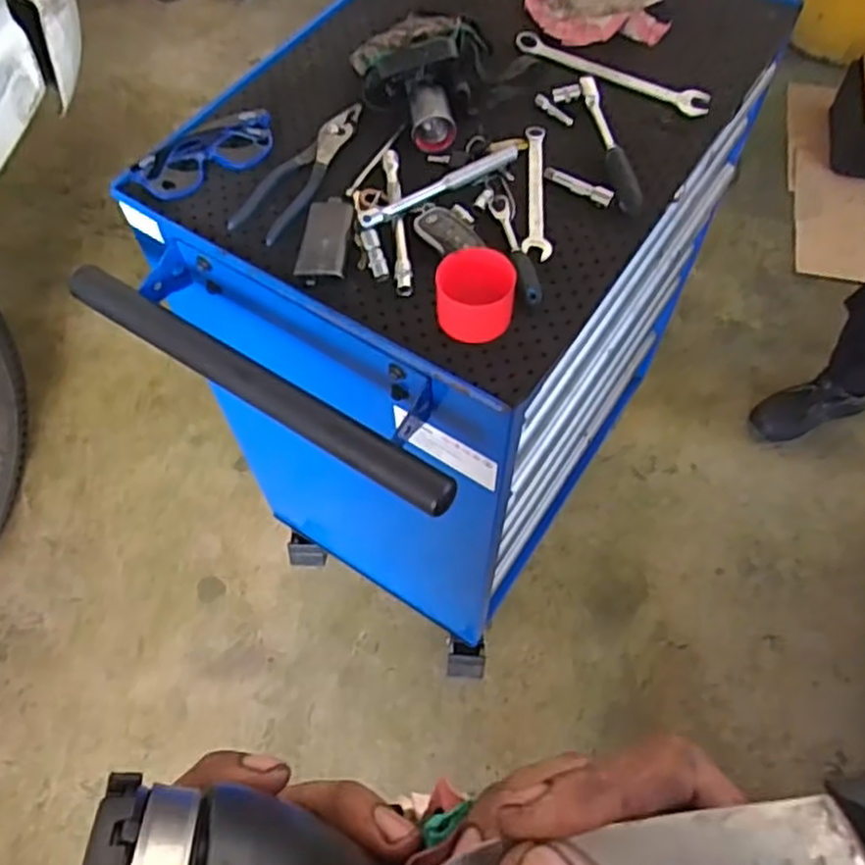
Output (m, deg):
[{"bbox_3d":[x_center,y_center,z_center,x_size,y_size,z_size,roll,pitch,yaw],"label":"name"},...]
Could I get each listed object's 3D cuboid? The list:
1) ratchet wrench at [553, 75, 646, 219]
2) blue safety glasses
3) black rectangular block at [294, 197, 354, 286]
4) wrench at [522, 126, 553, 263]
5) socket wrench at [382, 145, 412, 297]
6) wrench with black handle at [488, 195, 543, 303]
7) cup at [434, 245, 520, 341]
[{"bbox_3d":[0.169,-0.291,0.752,0.040,0.018,0.199,-10,60,-4],"label":"ratchet wrench"},{"bbox_3d":[-0.227,-0.279,0.746,0.138,0.035,0.064,-31,64,-15],"label":"blue safety glasses"},{"bbox_3d":[-0.098,-0.184,0.691,0.044,0.010,0.100,3,60,4],"label":"black rectangular block"},{"bbox_3d":[0.102,-0.241,0.734,0.026,0.008,0.176,1,60,2],"label":"wrench"},{"bbox_3d":[-0.033,-0.202,0.704,0.016,0.019,0.169,-5,60,-1],"label":"socket wrench"},{"bbox_3d":[0.076,-0.172,0.682,0.021,0.019,0.139,-10,60,-4],"label":"wrench with black handle"},{"bbox_3d":[0.037,-0.116,0.639,0.068,0.049,0.065,5,60,4],"label":"cup"}]

